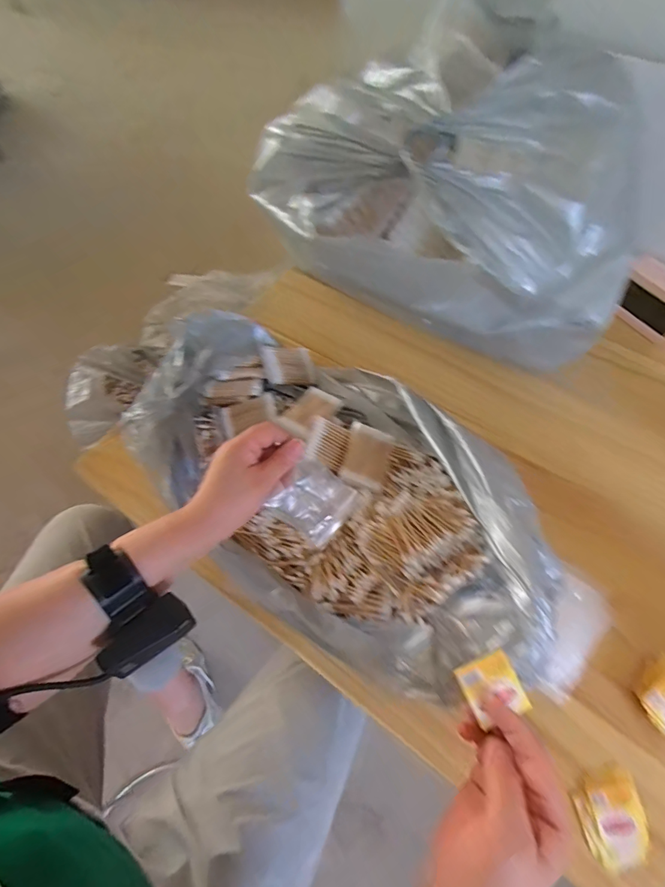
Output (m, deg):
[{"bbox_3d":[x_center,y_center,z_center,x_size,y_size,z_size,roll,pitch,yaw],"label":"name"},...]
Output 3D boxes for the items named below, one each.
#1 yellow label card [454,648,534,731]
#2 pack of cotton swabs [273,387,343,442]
[{"bbox_3d":[0.117,0.179,0.317,0.040,0.007,0.042,-22,75,-5],"label":"yellow label card"},{"bbox_3d":[-0.031,-0.040,0.559,0.051,0.013,0.073,35,67,19],"label":"pack of cotton swabs"}]

